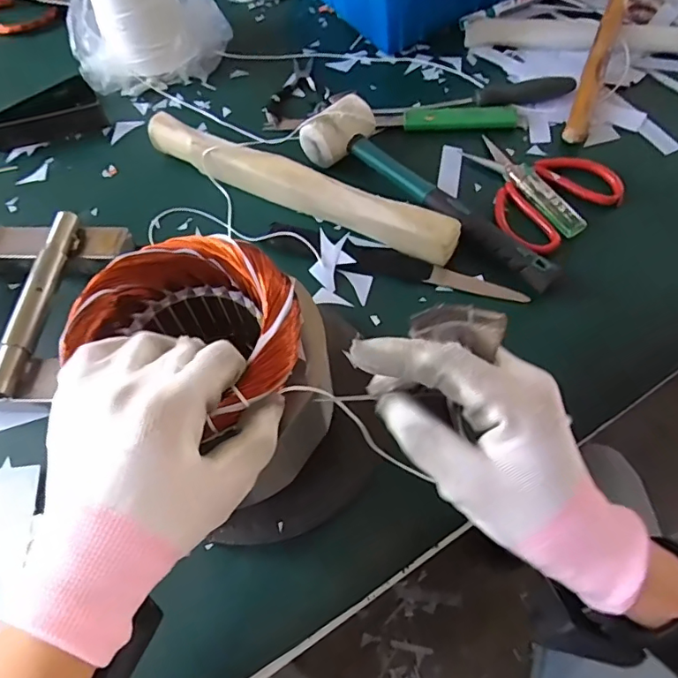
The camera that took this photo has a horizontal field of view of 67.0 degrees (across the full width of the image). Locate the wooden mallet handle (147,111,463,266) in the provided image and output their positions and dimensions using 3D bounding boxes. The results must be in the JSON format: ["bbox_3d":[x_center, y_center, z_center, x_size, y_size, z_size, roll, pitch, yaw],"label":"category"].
[{"bbox_3d":[-0.046,-0.151,0.490,0.334,0.036,0.034,24,64,16],"label":"wooden mallet handle"}]

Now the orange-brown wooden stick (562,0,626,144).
[{"bbox_3d":[0.278,-0.302,0.547,0.020,0.017,0.235,19,76,14],"label":"orange-brown wooden stick"}]

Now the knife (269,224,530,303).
[{"bbox_3d":[0.083,-0.060,0.458,0.165,0.013,0.026,13,61,11],"label":"knife"}]

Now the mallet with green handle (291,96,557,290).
[{"bbox_3d":[0.077,-0.135,0.471,0.070,0.041,0.277,-38,65,-17],"label":"mallet with green handle"}]

